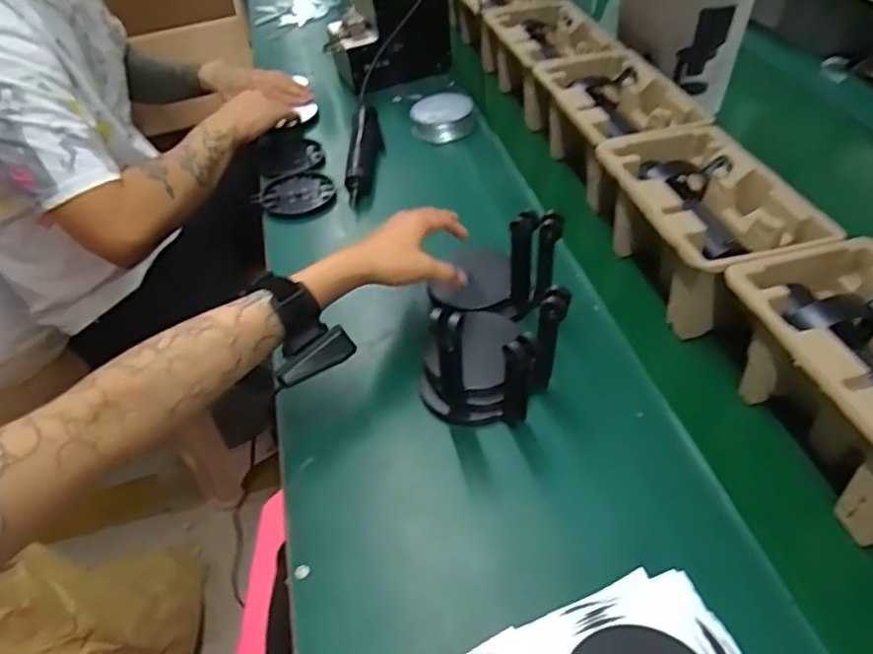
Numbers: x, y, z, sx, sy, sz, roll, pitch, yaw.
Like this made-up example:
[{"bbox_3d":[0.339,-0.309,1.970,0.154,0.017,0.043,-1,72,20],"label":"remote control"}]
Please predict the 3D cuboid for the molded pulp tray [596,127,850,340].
[{"bbox_3d":[0.275,-0.114,0.644,0.148,0.109,0.228,-11,51,-10],"label":"molded pulp tray"}]

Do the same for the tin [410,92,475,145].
[{"bbox_3d":[0.009,-0.317,0.924,0.093,0.045,0.081,1,50,-1],"label":"tin"}]

